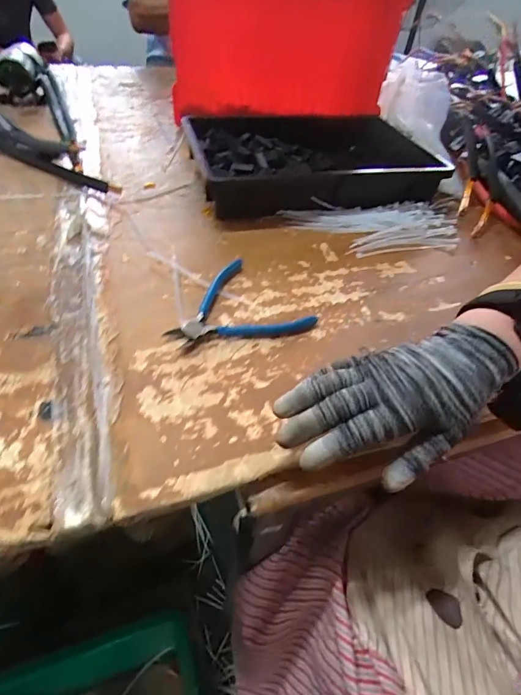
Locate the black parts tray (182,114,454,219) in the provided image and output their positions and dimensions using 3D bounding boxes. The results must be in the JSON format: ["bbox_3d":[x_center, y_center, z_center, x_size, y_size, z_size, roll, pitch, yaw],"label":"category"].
[{"bbox_3d":[0.092,-0.301,0.646,0.386,0.073,0.237,-7,48,-13],"label":"black parts tray"}]

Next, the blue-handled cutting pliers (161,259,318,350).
[{"bbox_3d":[-0.031,-0.053,0.434,0.152,0.012,0.123,-10,49,-16],"label":"blue-handled cutting pliers"}]

